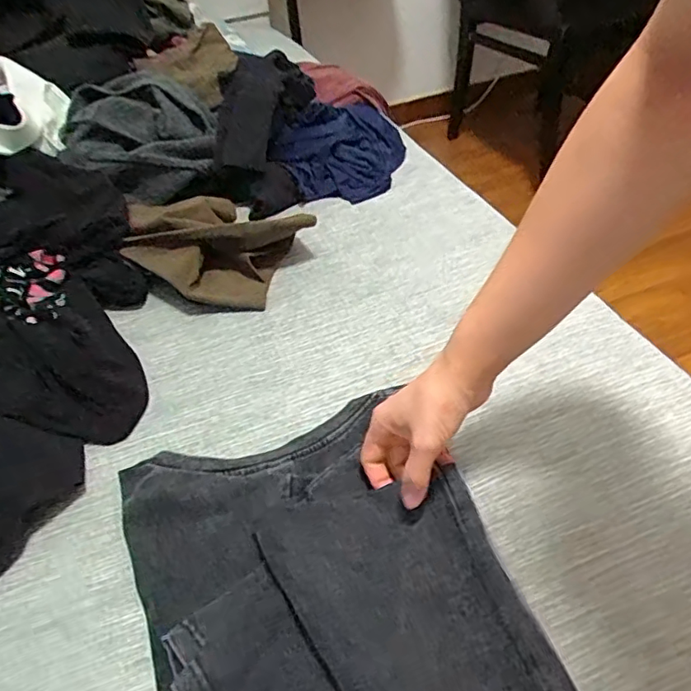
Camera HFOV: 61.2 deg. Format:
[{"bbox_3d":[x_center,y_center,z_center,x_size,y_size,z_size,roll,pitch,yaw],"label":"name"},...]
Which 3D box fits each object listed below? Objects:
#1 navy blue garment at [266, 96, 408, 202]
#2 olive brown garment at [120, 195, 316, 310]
[{"bbox_3d":[-0.001,-0.310,0.896,0.171,0.073,0.237,11,46,17],"label":"navy blue garment"},{"bbox_3d":[-0.172,-0.138,0.735,0.225,0.080,0.168,26,52,29],"label":"olive brown garment"}]

